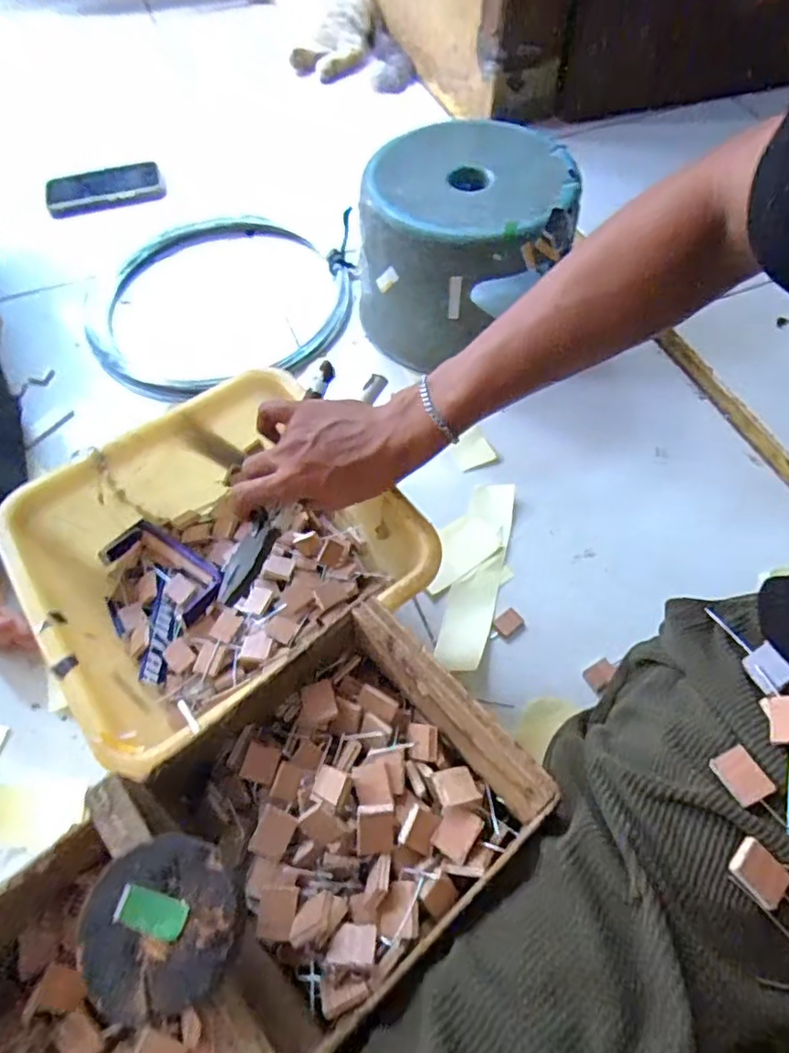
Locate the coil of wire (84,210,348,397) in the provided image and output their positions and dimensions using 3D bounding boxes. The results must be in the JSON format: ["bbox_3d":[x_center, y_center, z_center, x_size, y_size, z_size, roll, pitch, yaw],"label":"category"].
[{"bbox_3d":[-0.217,-0.296,0.757,0.349,0.053,0.293,-12,58,-5],"label":"coil of wire"}]

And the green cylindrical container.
[{"bbox_3d":[0.078,-0.312,0.680,0.212,0.165,0.204,-1,58,2],"label":"green cylindrical container"}]

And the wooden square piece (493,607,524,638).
[{"bbox_3d":[0.103,0.086,0.542,0.024,0.004,0.020,-36,63,-19],"label":"wooden square piece"}]

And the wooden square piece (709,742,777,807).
[{"bbox_3d":[0.175,0.124,0.303,0.020,0.004,0.024,-24,60,-12],"label":"wooden square piece"}]

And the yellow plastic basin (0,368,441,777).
[{"bbox_3d":[-0.136,0.036,0.506,0.269,0.133,0.269,-31,62,-16],"label":"yellow plastic basin"}]

